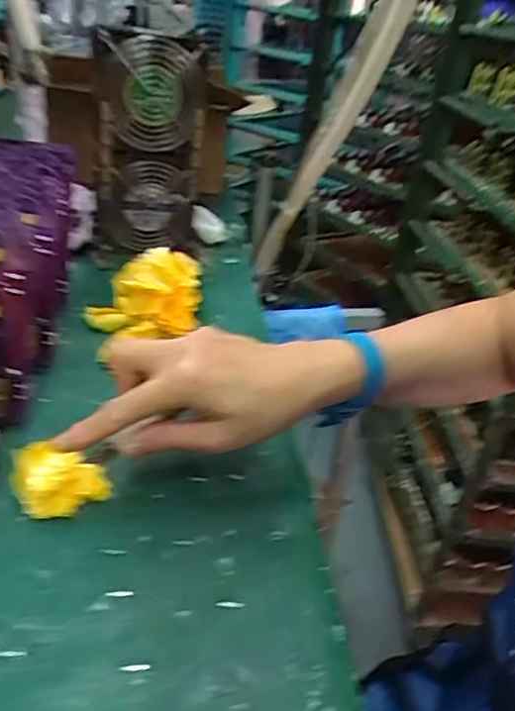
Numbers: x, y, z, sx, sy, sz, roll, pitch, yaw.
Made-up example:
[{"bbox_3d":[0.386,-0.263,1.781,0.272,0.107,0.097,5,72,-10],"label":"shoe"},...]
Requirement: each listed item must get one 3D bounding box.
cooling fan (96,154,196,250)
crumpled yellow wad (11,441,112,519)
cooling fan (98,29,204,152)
[{"bbox_3d":[-0.132,-0.182,0.685,0.112,0.119,0.029,-7,34,-24],"label":"cooling fan"},{"bbox_3d":[-0.119,0.075,0.344,0.054,0.027,0.036,-4,32,-18],"label":"crumpled yellow wad"},{"bbox_3d":[-0.113,-0.283,0.609,0.113,0.112,0.038,-17,45,-37],"label":"cooling fan"}]

